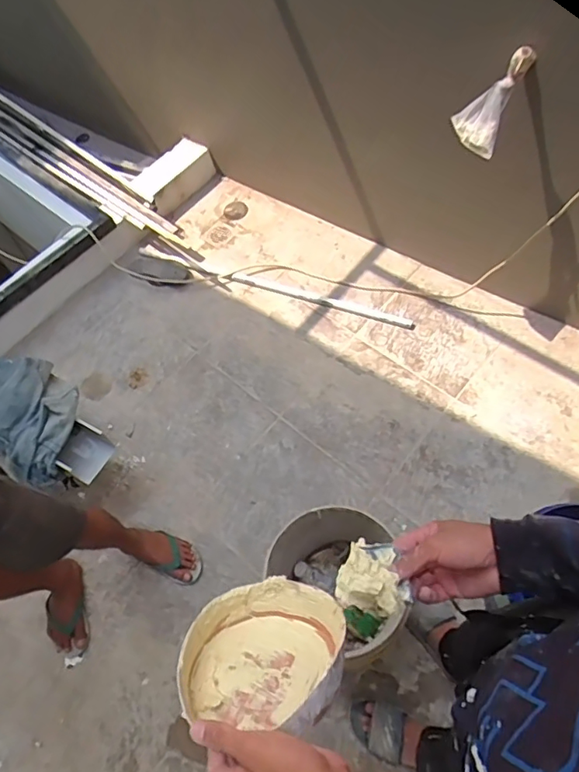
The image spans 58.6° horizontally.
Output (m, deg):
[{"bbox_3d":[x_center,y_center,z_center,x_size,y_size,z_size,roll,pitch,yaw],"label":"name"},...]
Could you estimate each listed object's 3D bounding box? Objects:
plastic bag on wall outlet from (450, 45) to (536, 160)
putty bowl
[{"bbox_3d":[0.489,-0.679,1.227,0.073,0.226,0.120,-14,57,-40],"label":"plastic bag on wall outlet"},{"bbox_3d":[-0.025,0.296,0.561,0.168,0.080,0.180,-5,19,2],"label":"putty bowl"}]

